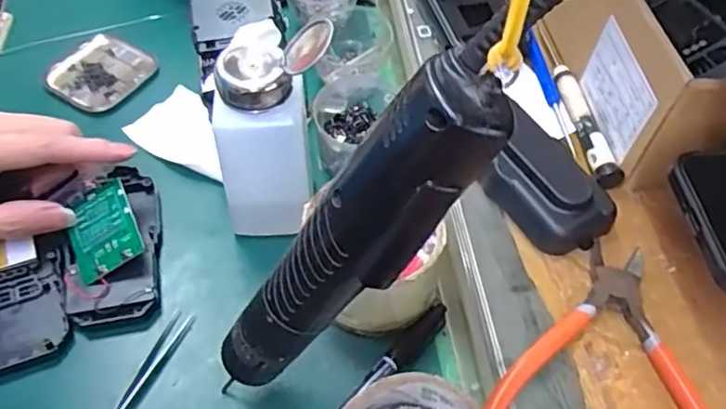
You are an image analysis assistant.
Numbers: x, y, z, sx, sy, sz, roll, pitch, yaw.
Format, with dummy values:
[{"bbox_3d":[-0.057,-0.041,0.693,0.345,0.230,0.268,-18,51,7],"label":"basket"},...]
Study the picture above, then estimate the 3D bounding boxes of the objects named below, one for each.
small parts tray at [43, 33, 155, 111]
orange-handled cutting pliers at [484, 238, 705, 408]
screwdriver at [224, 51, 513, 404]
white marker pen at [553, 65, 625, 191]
[{"bbox_3d":[-0.204,-0.103,0.499,0.066,0.007,0.070,28,58,16],"label":"small parts tray"},{"bbox_3d":[0.129,0.082,0.311,0.127,0.011,0.140,18,55,9],"label":"orange-handled cutting pliers"},{"bbox_3d":[-0.011,0.024,0.255,0.031,0.191,0.040,7,49,-34],"label":"screwdriver"},{"bbox_3d":[0.141,-0.052,0.406,0.016,0.013,0.096,-4,55,-6],"label":"white marker pen"}]

